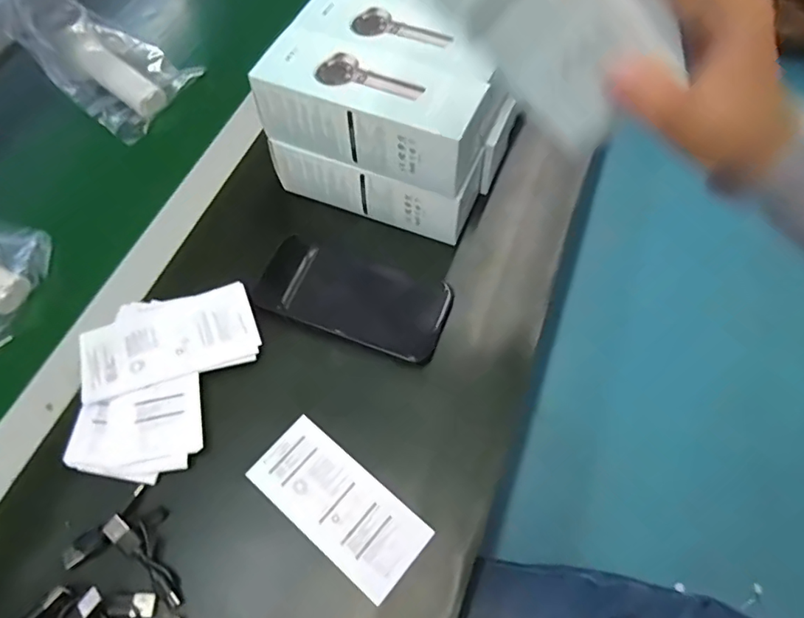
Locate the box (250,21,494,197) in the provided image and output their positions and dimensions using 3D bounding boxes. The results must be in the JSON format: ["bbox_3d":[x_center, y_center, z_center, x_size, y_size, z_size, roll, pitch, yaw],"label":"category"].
[{"bbox_3d":[-0.020,-0.148,0.401,0.170,0.061,0.062,21,64,16],"label":"box"}]

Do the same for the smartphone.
[{"bbox_3d":[-0.039,-0.009,0.426,0.146,0.013,0.071,15,63,14],"label":"smartphone"}]

